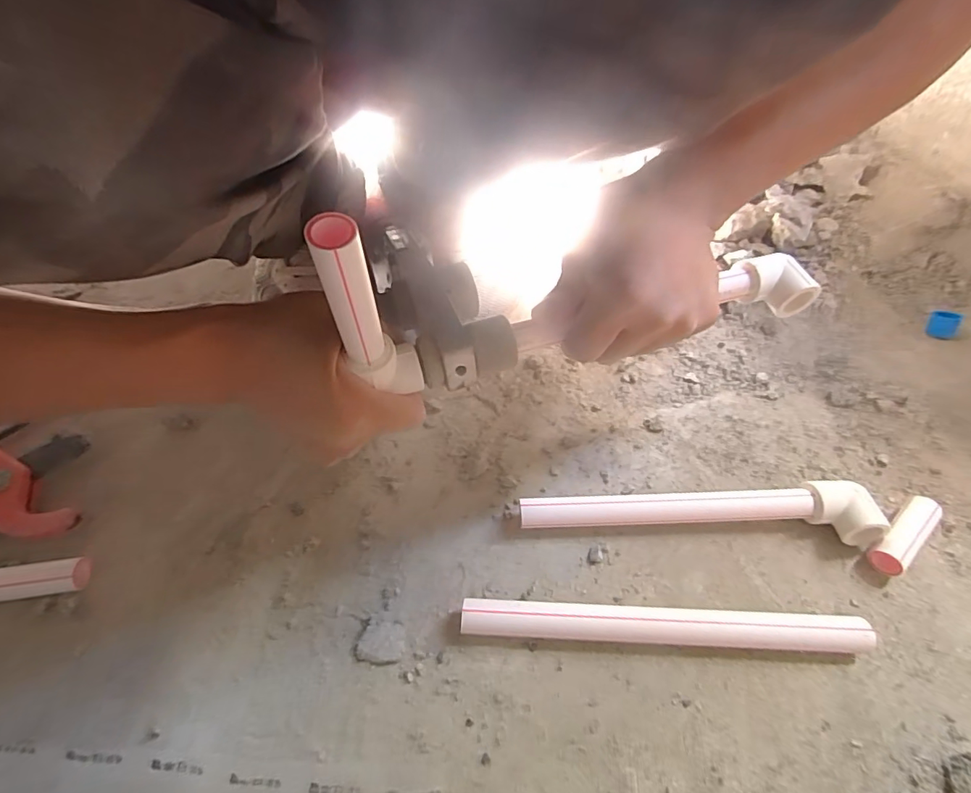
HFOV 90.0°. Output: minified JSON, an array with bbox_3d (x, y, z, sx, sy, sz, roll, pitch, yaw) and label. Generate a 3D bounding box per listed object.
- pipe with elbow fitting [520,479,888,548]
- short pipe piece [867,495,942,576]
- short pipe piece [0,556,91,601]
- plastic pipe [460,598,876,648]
[{"bbox_3d":[0.146,0.081,0.341,0.239,0.031,0.036,0,51,-1],"label":"pipe with elbow fitting"},{"bbox_3d":[0.290,0.095,0.336,0.070,0.021,0.020,-29,57,-22],"label":"short pipe piece"},{"bbox_3d":[-0.302,0.118,0.306,0.089,0.021,0.020,-7,51,-7],"label":"short pipe piece"},{"bbox_3d":[0.111,0.140,0.301,0.248,0.017,0.022,2,51,1],"label":"plastic pipe"}]

